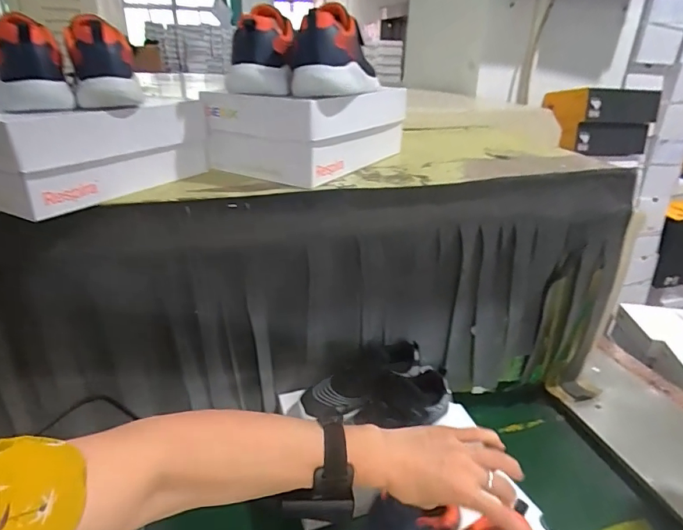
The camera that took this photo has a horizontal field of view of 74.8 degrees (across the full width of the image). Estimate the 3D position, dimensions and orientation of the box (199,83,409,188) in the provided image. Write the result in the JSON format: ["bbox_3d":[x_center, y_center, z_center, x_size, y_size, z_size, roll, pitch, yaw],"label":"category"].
[{"bbox_3d":[-0.044,-0.211,0.698,0.176,0.110,0.297,12,28,26],"label":"box"}]

